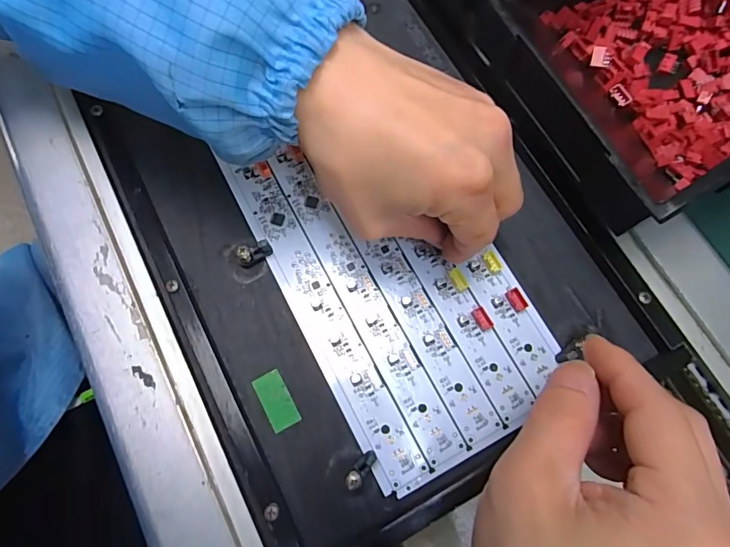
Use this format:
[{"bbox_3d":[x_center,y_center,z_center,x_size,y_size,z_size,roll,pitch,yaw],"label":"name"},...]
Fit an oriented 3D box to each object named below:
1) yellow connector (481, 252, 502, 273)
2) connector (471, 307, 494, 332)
[{"bbox_3d":[0.072,-0.006,0.253,0.006,0.005,0.012,-31,76,-7],"label":"yellow connector"},{"bbox_3d":[0.065,0.025,0.245,0.006,0.005,0.013,-28,76,-6],"label":"connector"}]

